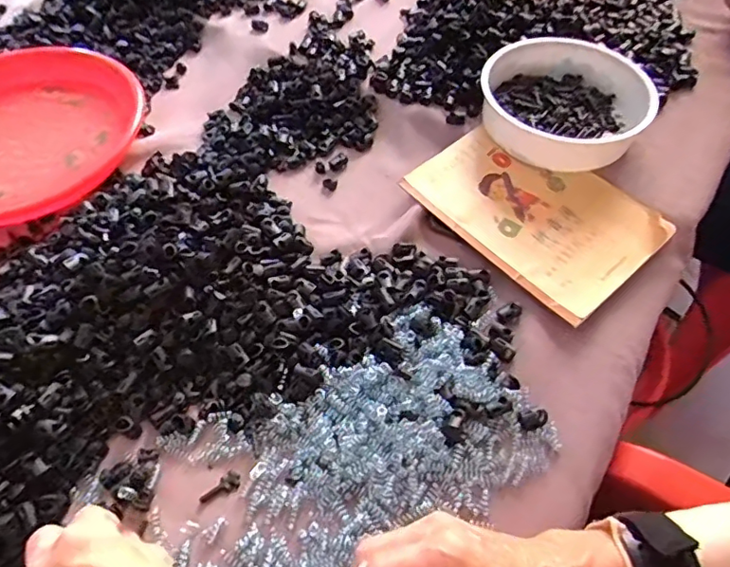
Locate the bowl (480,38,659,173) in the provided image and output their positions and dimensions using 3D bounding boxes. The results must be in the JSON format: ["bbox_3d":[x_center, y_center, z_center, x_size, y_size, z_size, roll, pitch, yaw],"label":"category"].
[{"bbox_3d":[0.198,-0.183,0.536,0.161,0.050,0.165,3,58,3],"label":"bowl"}]

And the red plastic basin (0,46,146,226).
[{"bbox_3d":[-0.361,-0.160,0.547,0.244,0.039,0.244,0,58,1],"label":"red plastic basin"}]

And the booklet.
[{"bbox_3d":[0.154,-0.071,0.488,0.140,0.009,0.205,-38,65,-21],"label":"booklet"}]

